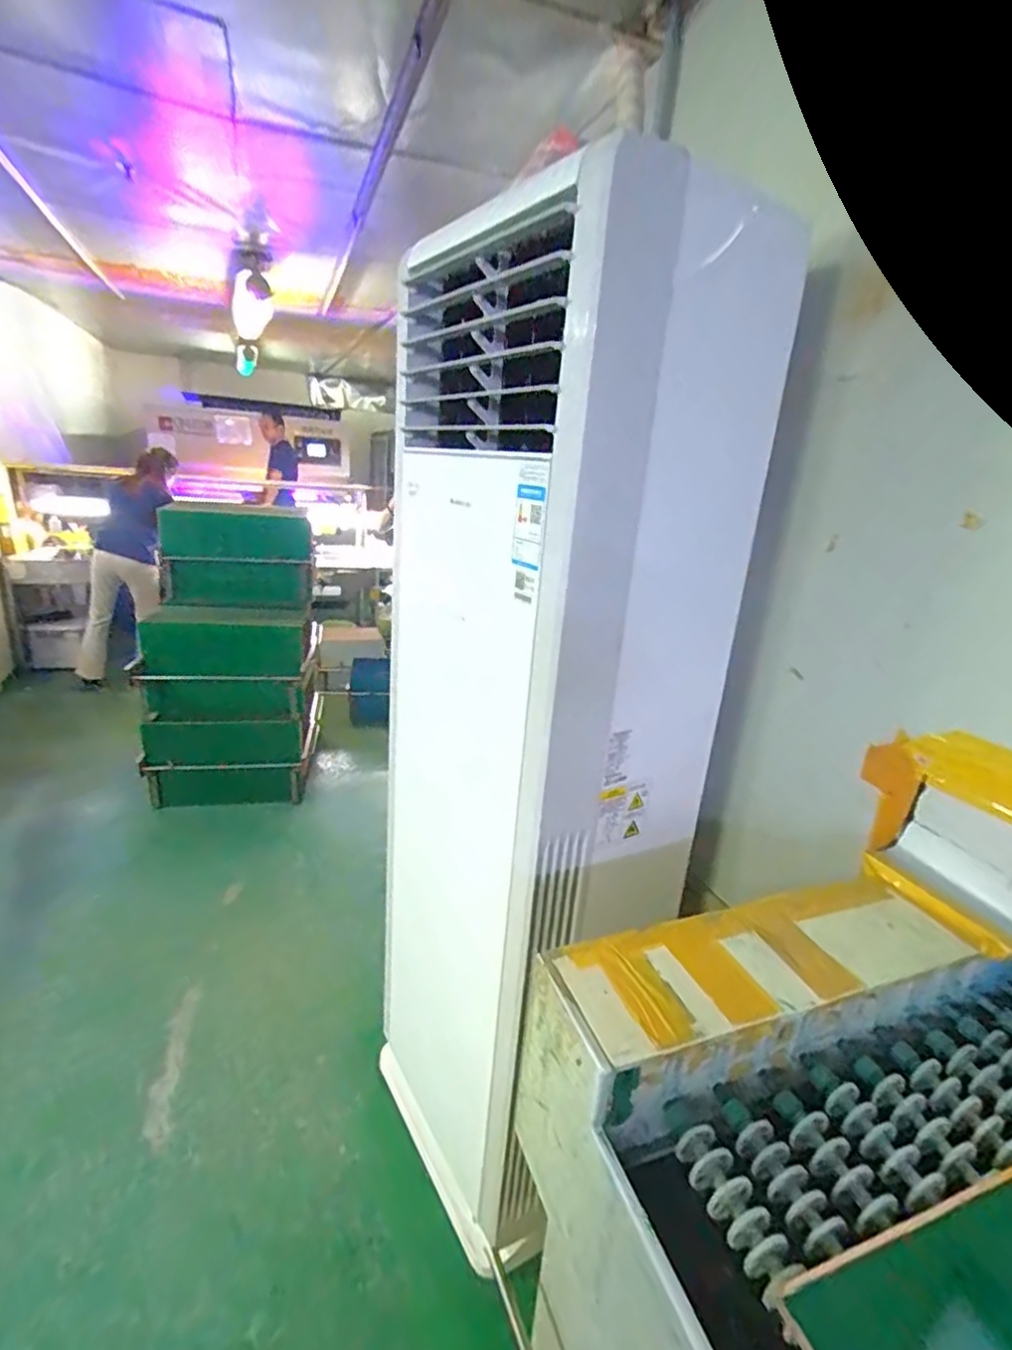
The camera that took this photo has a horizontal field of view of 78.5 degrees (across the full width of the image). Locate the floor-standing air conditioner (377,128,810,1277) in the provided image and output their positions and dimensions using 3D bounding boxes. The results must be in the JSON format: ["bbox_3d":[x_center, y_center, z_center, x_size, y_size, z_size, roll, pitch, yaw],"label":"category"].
[{"bbox_3d":[0.024,0.174,1.260,0.391,1.747,0.670,-5,21,-26],"label":"floor-standing air conditioner"}]

